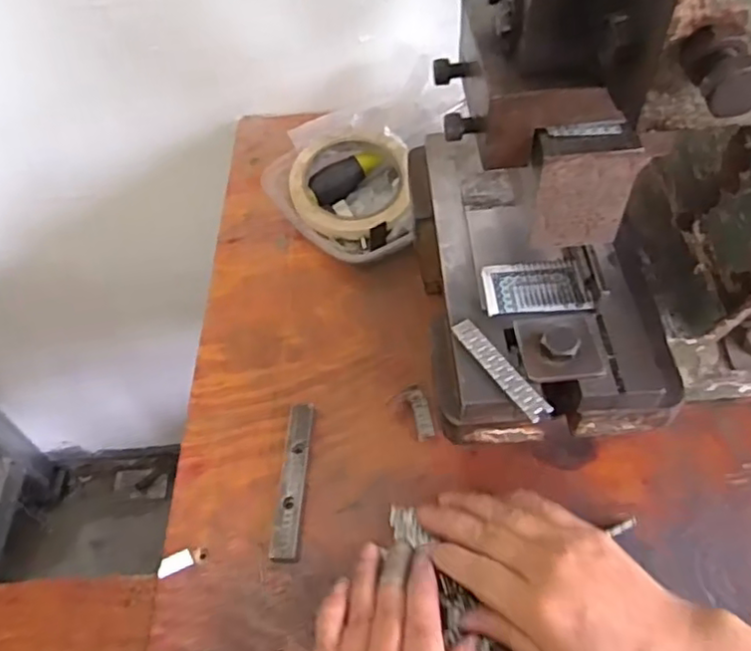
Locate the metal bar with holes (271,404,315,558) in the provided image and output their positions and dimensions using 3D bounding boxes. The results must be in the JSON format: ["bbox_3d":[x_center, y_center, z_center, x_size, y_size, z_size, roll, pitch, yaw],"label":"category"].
[{"bbox_3d":[-0.051,0.095,0.399,0.016,0.011,0.099,0,54,4],"label":"metal bar with holes"}]

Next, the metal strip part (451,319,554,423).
[{"bbox_3d":[0.064,0.021,0.332,0.013,0.004,0.067,-28,57,-16],"label":"metal strip part"}]

